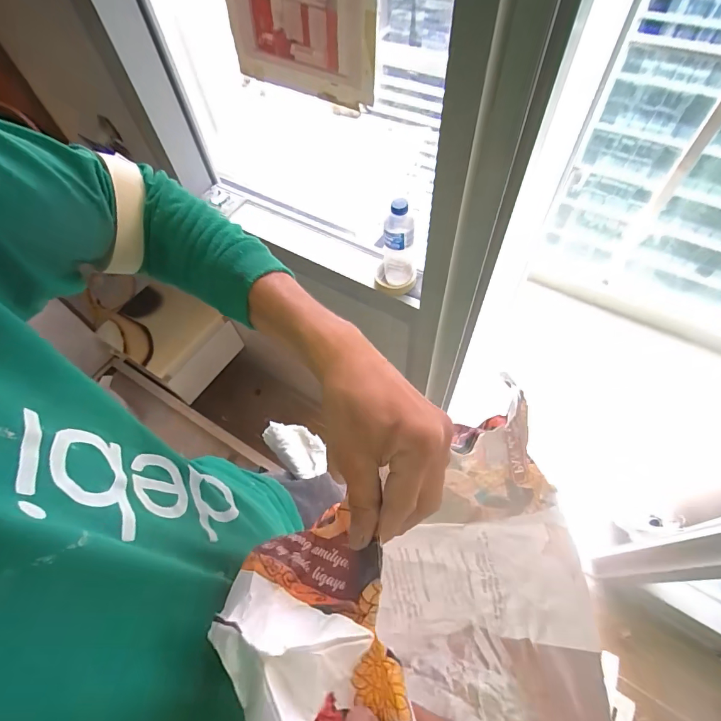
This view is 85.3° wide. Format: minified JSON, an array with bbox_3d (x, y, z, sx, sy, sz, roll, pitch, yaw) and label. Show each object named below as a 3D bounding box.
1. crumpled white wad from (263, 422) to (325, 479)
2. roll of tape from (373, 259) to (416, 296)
[{"bbox_3d":[-0.103,0.142,0.643,0.115,0.028,0.064,39,68,24],"label":"crumpled white wad"},{"bbox_3d":[0.079,-0.183,0.875,0.091,0.036,0.074,18,61,14],"label":"roll of tape"}]

